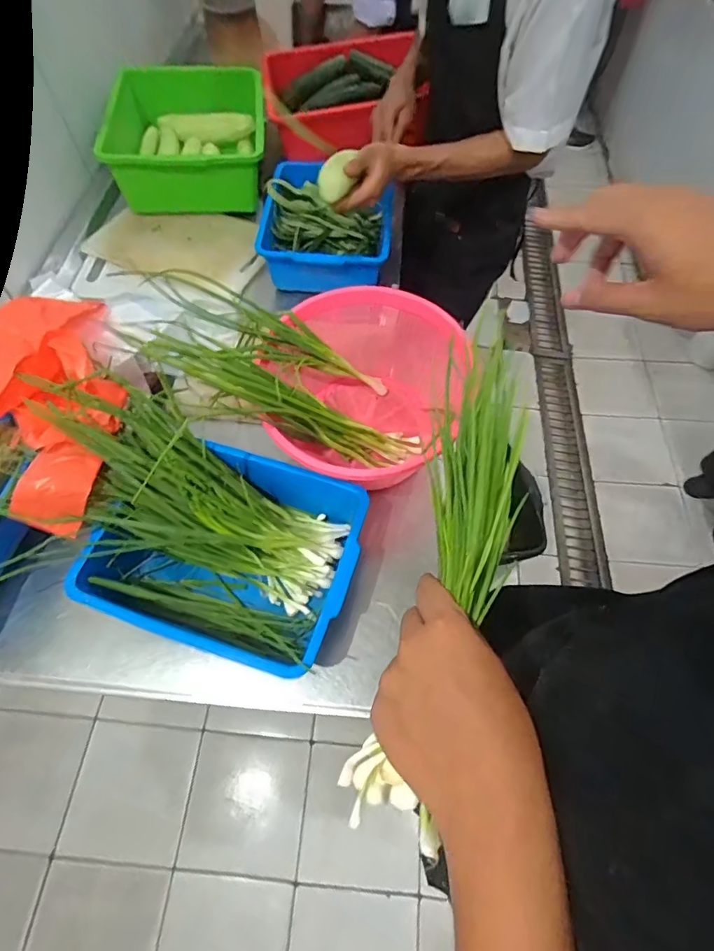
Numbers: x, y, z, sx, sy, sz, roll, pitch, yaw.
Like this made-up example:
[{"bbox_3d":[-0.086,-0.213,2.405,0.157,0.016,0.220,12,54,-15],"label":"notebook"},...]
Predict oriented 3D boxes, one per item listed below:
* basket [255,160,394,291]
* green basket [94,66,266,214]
[{"bbox_3d":[-0.061,-0.480,0.912,0.241,0.084,0.260,10,63,3],"label":"basket"},{"bbox_3d":[-0.358,-0.733,1.020,0.306,0.134,0.355,-8,62,-4],"label":"green basket"}]

